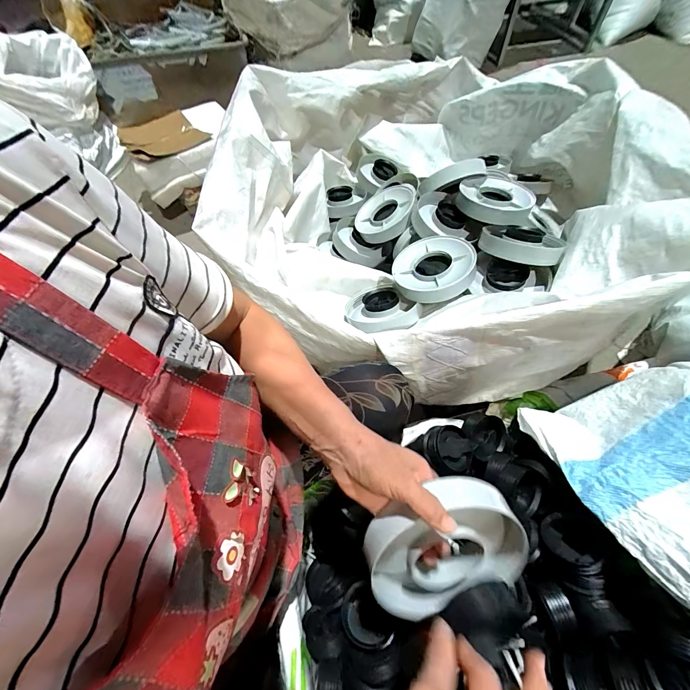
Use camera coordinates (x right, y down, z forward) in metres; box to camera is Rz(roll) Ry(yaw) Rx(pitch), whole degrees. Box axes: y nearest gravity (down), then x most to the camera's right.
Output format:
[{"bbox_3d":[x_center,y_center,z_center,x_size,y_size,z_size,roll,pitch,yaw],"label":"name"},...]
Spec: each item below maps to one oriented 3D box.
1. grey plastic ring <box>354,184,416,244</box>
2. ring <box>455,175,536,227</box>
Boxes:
[{"bbox_3d":[0.100,-0.323,0.794,0.151,0.038,0.156,-15,58,26],"label":"grey plastic ring"},{"bbox_3d":[0.320,-0.314,0.698,0.149,0.042,0.149,-1,59,1],"label":"ring"}]

